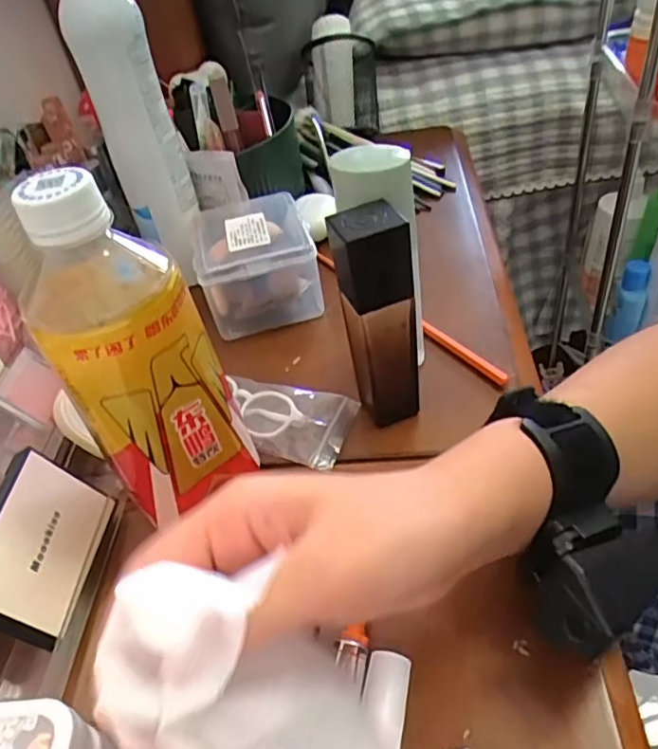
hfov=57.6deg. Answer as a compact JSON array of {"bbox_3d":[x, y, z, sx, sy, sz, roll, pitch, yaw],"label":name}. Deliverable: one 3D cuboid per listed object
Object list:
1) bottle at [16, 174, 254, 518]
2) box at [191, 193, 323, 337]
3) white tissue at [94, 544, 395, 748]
[{"bbox_3d":[-0.087,-0.012,0.270,0.072,0.155,0.068,-30,46,-20],"label":"bottle"},{"bbox_3d":[-0.053,-0.089,0.464,0.084,0.067,0.103,-11,42,0],"label":"box"},{"bbox_3d":[-0.020,0.096,0.177,0.102,0.025,0.053,34,49,-2],"label":"white tissue"}]

